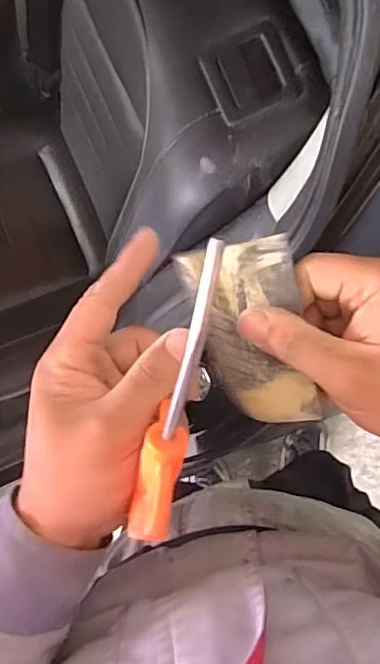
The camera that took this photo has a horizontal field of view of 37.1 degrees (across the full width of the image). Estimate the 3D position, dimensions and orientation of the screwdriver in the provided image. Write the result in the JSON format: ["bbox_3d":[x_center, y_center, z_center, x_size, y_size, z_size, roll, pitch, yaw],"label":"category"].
[{"bbox_3d":[-0.005,0.034,0.238,0.020,0.018,0.154,19,122,9],"label":"screwdriver"}]

